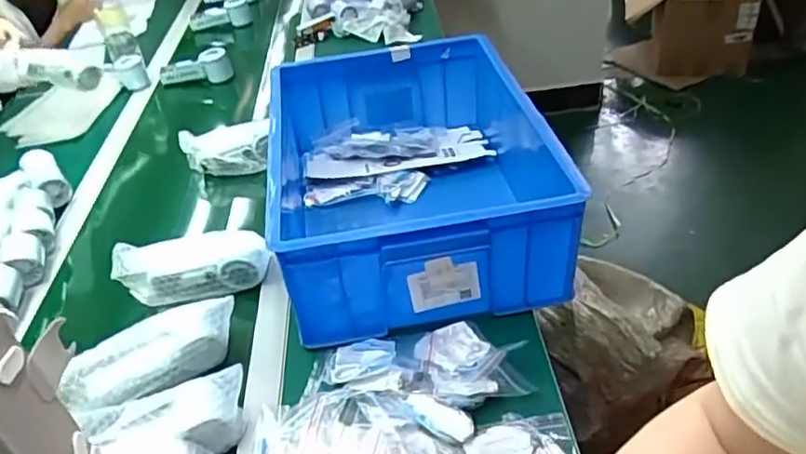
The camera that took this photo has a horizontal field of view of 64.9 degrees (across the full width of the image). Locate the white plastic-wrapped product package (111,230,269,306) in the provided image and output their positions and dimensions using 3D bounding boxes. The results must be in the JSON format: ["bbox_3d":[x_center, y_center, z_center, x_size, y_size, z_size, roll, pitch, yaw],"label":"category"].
[{"bbox_3d":[-0.279,0.052,0.847,0.196,0.064,0.060,-12,39,-5],"label":"white plastic-wrapped product package"}]

